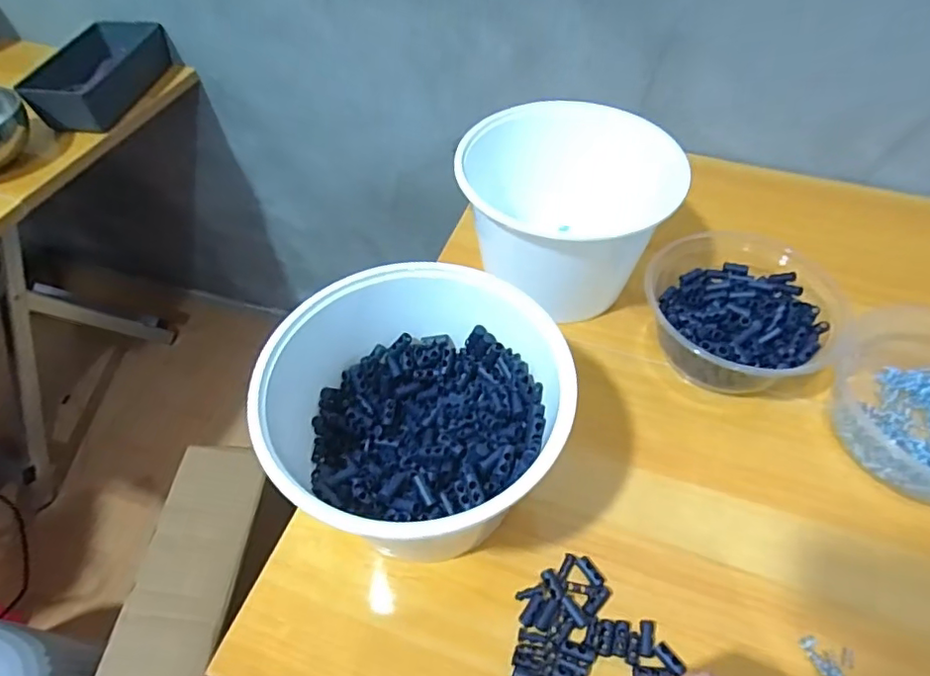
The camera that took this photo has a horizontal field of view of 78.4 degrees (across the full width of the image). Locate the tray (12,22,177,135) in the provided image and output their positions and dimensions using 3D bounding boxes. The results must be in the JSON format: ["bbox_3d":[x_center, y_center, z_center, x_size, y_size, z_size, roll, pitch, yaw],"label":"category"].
[{"bbox_3d":[-0.446,-0.318,0.695,0.105,0.054,0.203,12,51,10],"label":"tray"}]

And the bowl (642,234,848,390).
[{"bbox_3d":[0.206,-0.023,0.439,0.135,0.052,0.156,18,52,15],"label":"bowl"}]

